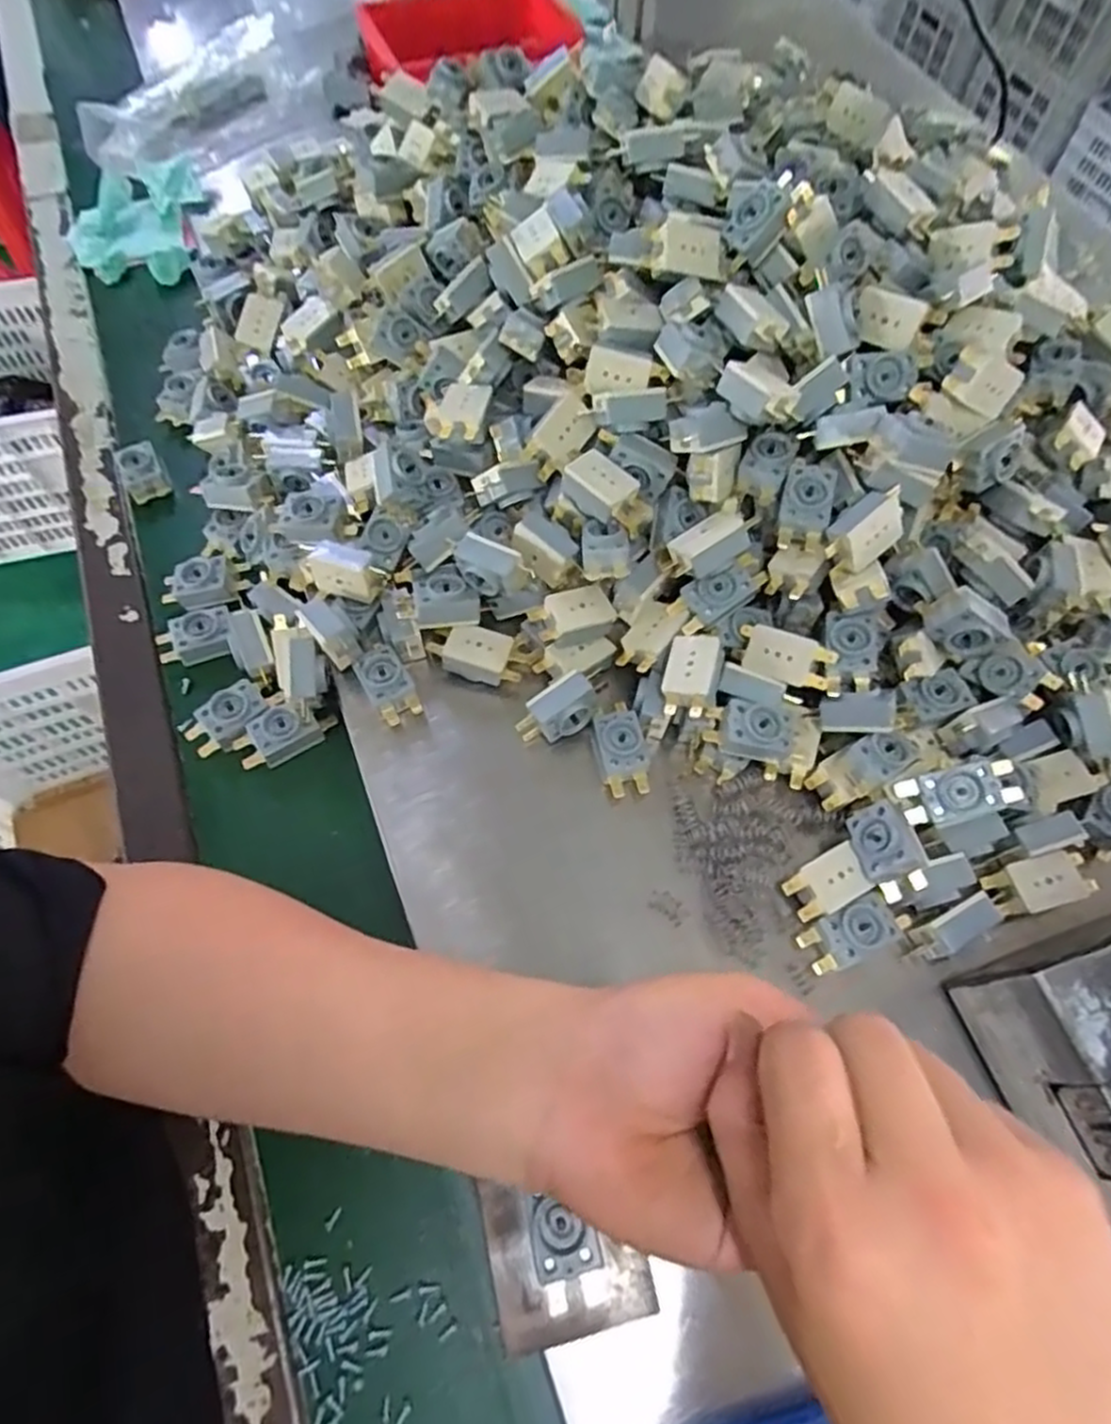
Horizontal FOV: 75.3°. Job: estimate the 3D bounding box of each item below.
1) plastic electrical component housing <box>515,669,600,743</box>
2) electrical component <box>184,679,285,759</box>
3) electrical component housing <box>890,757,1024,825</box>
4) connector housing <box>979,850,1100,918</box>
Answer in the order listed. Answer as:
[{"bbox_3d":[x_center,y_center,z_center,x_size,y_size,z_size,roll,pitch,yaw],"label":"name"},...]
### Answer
[{"bbox_3d":[0.002,0.001,0.416,0.047,0.039,0.024,-24,67,-12],"label":"plastic electrical component housing"},{"bbox_3d":[-0.196,0.002,0.436,0.029,0.016,0.055,40,70,17],"label":"electrical component"},{"bbox_3d":[0.216,0.043,0.384,0.058,0.017,0.025,-16,64,12],"label":"electrical component housing"},{"bbox_3d":[0.260,0.091,0.384,0.057,0.011,0.026,-14,65,-8],"label":"connector housing"}]

